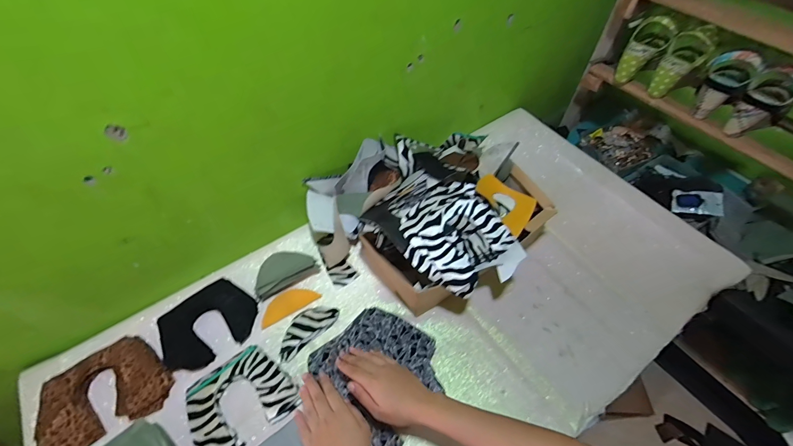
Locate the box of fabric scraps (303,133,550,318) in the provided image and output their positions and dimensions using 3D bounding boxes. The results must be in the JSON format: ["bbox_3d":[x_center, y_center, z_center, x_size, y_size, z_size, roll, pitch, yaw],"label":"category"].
[{"bbox_3d":[0.066,-0.014,0.674,0.409,0.154,0.366,-33,61,-21],"label":"box of fabric scraps"}]

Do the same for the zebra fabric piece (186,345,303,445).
[{"bbox_3d":[-0.248,0.280,0.537,0.150,0.025,0.131,-36,62,-23],"label":"zebra fabric piece"}]

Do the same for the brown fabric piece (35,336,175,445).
[{"bbox_3d":[-0.469,0.268,0.546,0.171,0.028,0.133,-30,60,-20],"label":"brown fabric piece"}]

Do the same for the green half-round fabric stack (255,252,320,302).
[{"bbox_3d":[-0.220,0.092,0.663,0.123,0.027,0.071,-30,60,-20],"label":"green half-round fabric stack"}]

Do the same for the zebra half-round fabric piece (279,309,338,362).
[{"bbox_3d":[-0.165,0.189,0.619,0.119,0.006,0.057,-37,62,-23],"label":"zebra half-round fabric piece"}]

